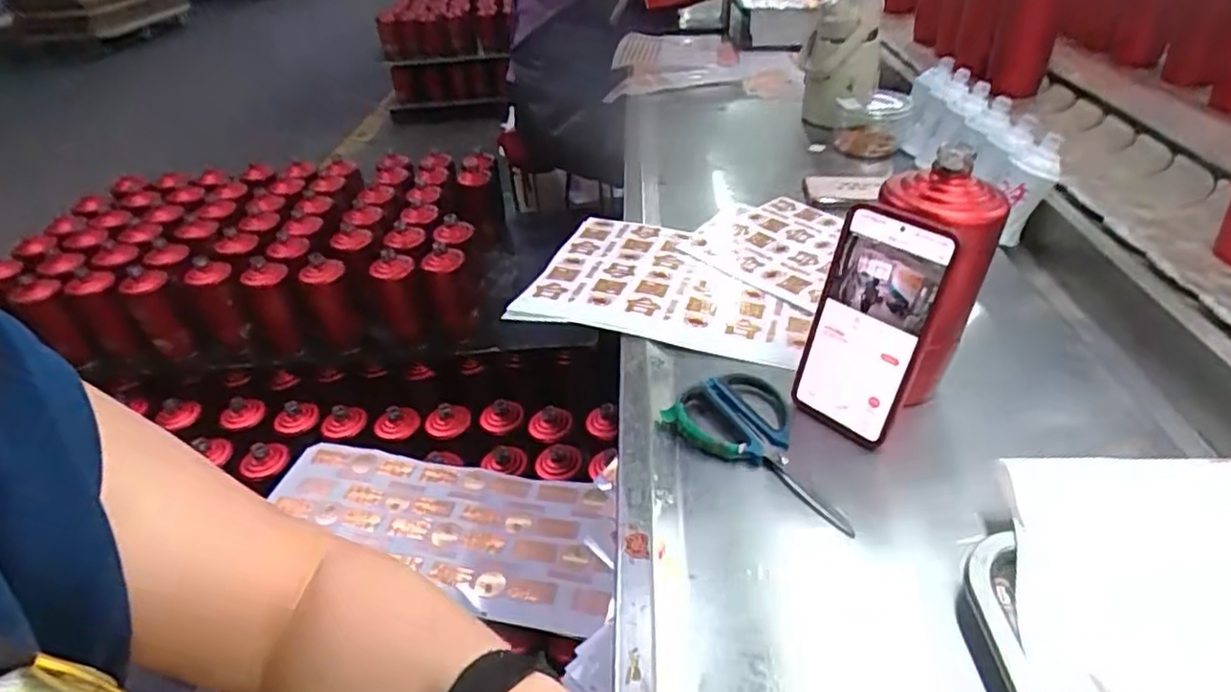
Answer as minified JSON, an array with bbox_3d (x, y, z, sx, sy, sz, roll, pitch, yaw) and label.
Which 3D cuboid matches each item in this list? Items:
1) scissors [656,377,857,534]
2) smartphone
[{"bbox_3d":[0.119,0.064,0.505,0.160,0.014,0.085,27,47,35],"label":"scissors"},{"bbox_3d":[0.180,-0.011,0.489,0.078,0.167,0.014,30,31,35],"label":"smartphone"}]

